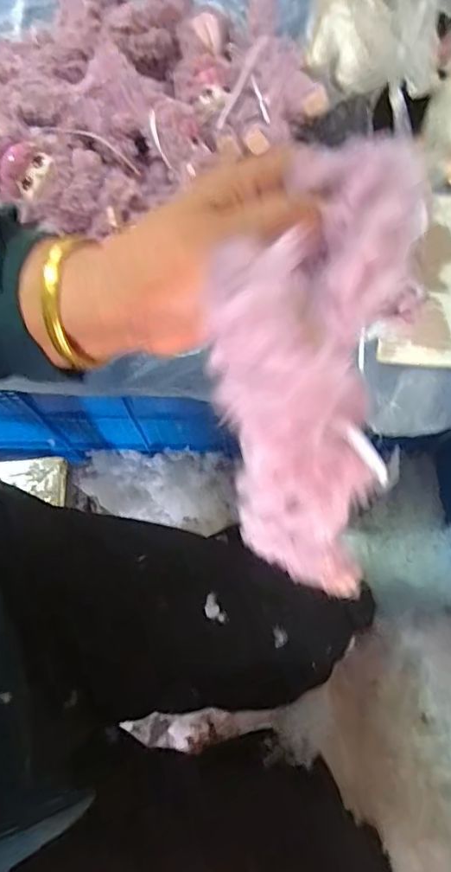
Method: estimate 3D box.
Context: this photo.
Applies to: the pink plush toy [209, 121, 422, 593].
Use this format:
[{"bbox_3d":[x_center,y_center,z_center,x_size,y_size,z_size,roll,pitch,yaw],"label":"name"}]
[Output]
[{"bbox_3d":[0.031,-0.015,0.232,0.074,0.054,0.196,4,111,3],"label":"pink plush toy"}]

